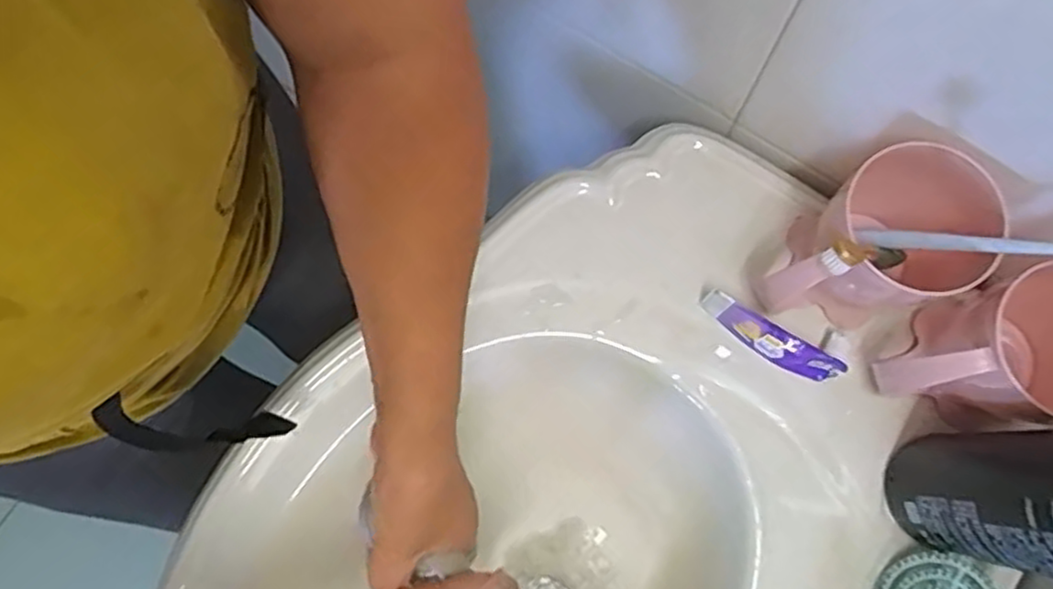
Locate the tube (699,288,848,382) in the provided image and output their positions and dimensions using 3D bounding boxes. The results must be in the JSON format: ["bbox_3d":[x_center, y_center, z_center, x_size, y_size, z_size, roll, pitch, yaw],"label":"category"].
[{"bbox_3d":[0.168,0.031,0.506,0.102,0.028,0.019,32,80,9],"label":"tube"}]

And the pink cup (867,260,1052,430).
[{"bbox_3d":[0.301,0.038,0.458,0.127,0.110,0.088,-16,77,-2],"label":"pink cup"}]

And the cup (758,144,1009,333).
[{"bbox_3d":[0.222,-0.024,0.479,0.132,0.111,0.097,-36,78,-7],"label":"cup"}]

